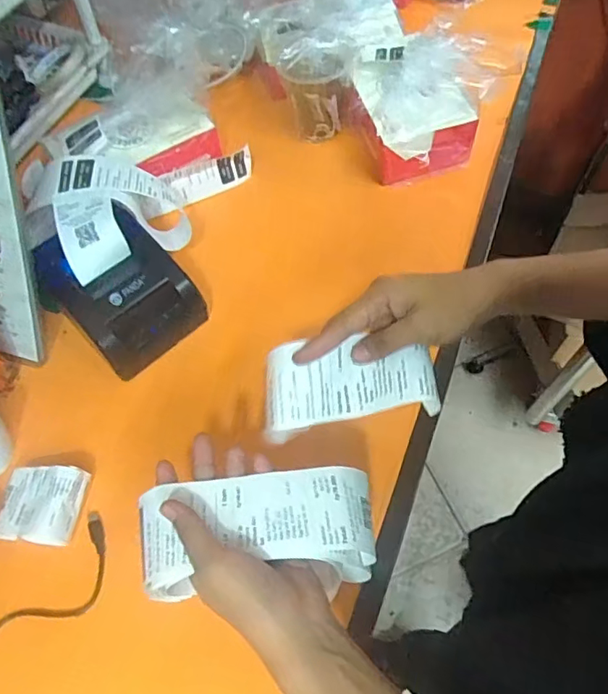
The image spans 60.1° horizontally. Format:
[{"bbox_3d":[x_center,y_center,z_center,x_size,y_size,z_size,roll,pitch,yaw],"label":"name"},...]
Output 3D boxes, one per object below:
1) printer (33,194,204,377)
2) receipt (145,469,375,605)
[{"bbox_3d":[-0.179,-0.056,0.515,0.123,0.096,0.125,-36,64,-17],"label":"printer"},{"bbox_3d":[-0.027,0.111,0.320,0.144,0.021,0.068,-4,59,-4],"label":"receipt"}]

